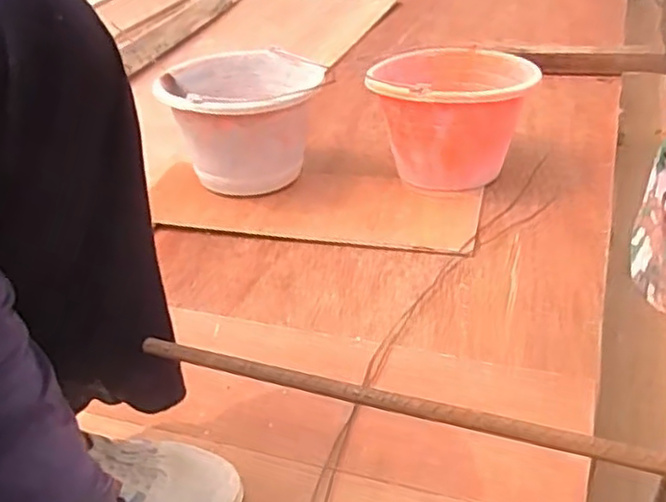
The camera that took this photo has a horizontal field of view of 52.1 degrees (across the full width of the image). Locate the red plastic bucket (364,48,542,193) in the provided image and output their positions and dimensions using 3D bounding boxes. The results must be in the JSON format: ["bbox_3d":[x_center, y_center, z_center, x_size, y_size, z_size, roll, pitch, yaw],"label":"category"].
[{"bbox_3d":[0.181,-0.205,1.062,0.226,0.167,0.235,-4,33,2],"label":"red plastic bucket"}]

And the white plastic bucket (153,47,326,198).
[{"bbox_3d":[-0.138,-0.192,1.075,0.226,0.181,0.231,-4,33,2],"label":"white plastic bucket"}]

